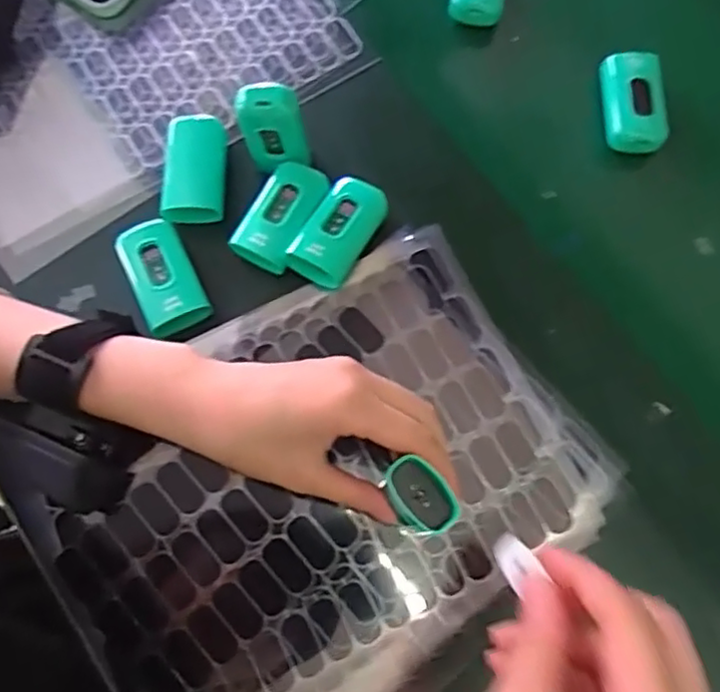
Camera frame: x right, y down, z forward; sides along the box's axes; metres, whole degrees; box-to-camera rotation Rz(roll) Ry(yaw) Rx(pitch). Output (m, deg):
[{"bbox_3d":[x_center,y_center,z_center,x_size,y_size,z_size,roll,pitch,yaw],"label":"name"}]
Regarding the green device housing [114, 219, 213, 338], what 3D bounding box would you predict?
[{"bbox_3d":[-0.118,-0.040,0.394,0.038,0.020,0.069,-26,76,-7],"label":"green device housing"}]

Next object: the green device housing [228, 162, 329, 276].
[{"bbox_3d":[-0.049,-0.081,0.404,0.038,0.020,0.068,26,76,7],"label":"green device housing"}]

